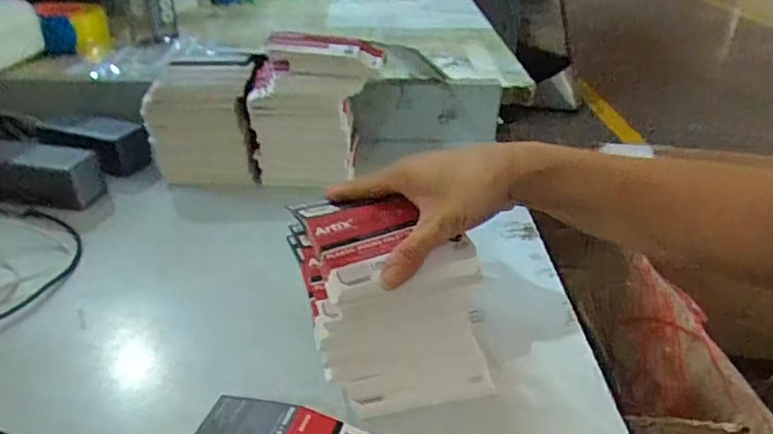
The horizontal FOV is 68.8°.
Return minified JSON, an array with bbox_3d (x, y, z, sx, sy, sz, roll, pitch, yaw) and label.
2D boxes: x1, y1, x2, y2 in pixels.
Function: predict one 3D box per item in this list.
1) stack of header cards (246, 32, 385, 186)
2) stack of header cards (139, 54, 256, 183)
[{"bbox_3d":[-0.083,-0.124,0.668,0.141,0.152,0.074,5,31,4],"label":"stack of header cards"},{"bbox_3d":[-0.214,-0.112,0.673,0.114,0.132,0.080,2,31,-1],"label":"stack of header cards"}]

